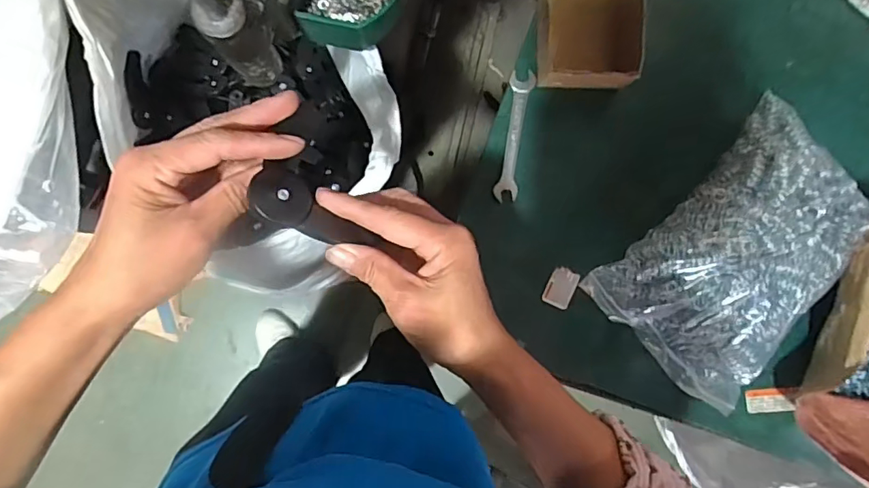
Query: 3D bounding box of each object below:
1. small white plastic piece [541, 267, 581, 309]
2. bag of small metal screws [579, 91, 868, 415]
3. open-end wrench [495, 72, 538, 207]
[{"bbox_3d":[0.134,0.047,0.547,0.028,0.004,0.042,25,102,12],"label":"small white plastic piece"},{"bbox_3d":[0.295,0.012,0.482,0.250,0.083,0.175,-44,92,-4],"label":"bag of small metal screws"},{"bbox_3d":[0.084,-0.112,0.540,0.025,0.006,0.135,8,89,12],"label":"open-end wrench"}]

